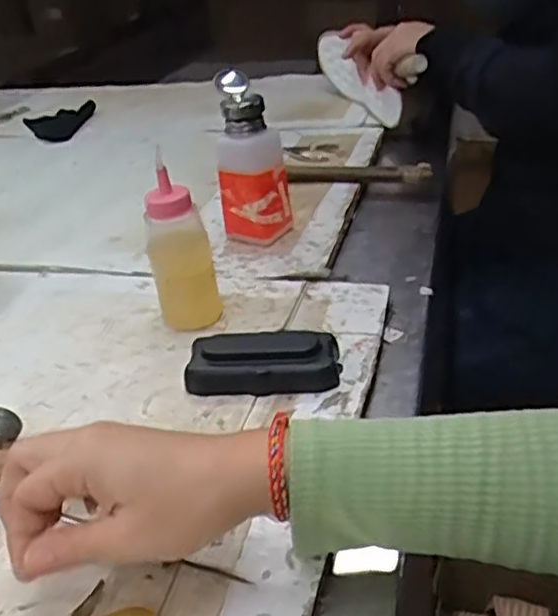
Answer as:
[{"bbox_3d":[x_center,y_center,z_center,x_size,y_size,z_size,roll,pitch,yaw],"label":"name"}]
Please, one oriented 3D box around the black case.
[{"bbox_3d":[-0.012,0.038,0.469,0.106,0.027,0.043,-1,33,8],"label":"black case"}]

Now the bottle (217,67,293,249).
[{"bbox_3d":[-0.027,-0.138,0.628,0.059,0.154,0.055,11,36,26],"label":"bottle"}]

